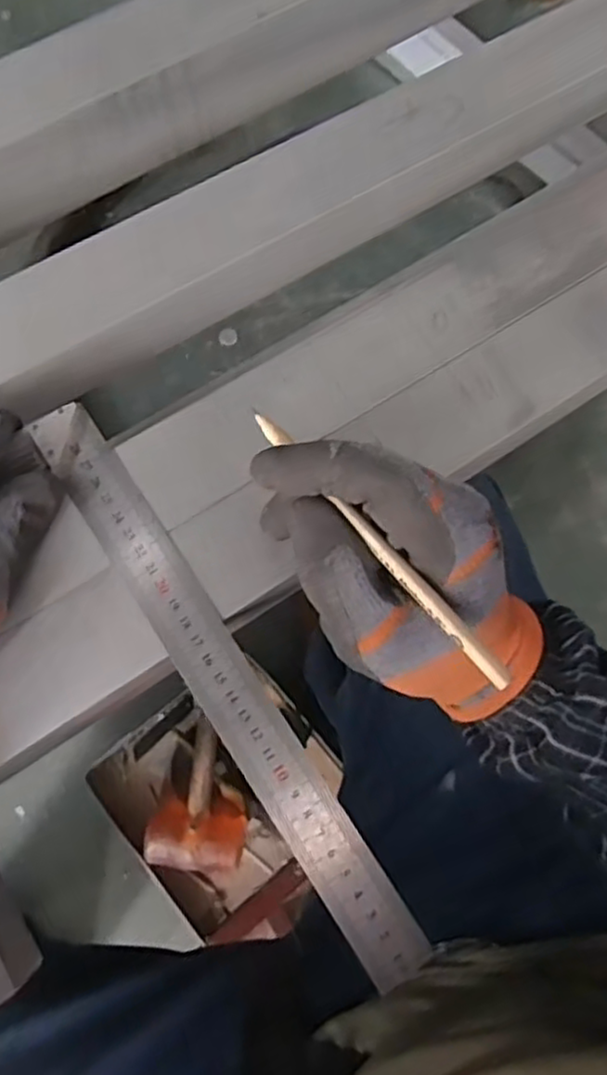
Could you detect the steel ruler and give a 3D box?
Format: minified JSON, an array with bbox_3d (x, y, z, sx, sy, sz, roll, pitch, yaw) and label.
[{"bbox_3d":[-0.036,0.064,0.326,0.027,0.006,0.292,-32,81,-14],"label":"steel ruler"}]

